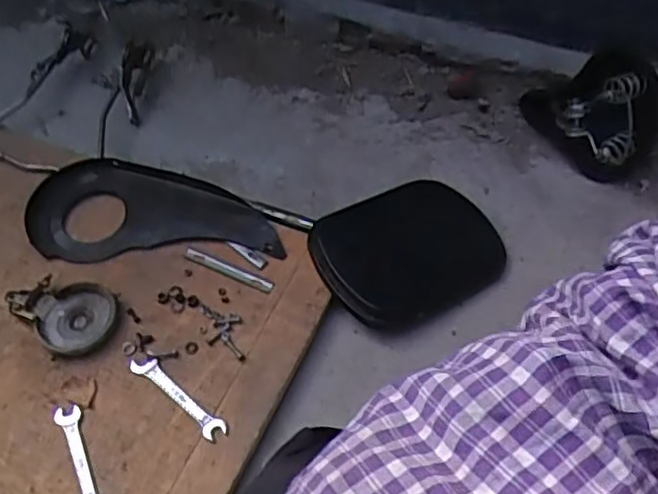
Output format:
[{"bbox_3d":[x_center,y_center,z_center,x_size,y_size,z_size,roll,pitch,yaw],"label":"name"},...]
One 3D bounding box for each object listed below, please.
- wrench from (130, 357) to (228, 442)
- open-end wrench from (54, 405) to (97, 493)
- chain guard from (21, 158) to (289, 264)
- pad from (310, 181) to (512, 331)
[{"bbox_3d":[-0.190,0.187,0.814,0.157,0.005,0.028,34,62,24],"label":"wrench"},{"bbox_3d":[-0.295,0.253,0.769,0.029,0.004,0.147,-23,56,-14],"label":"open-end wrench"},{"bbox_3d":[-0.264,-0.054,0.970,0.387,0.030,0.173,4,54,6],"label":"chain guard"},{"bbox_3d":[0.123,0.002,0.960,0.291,0.042,0.213,-18,64,-26],"label":"pad"}]

